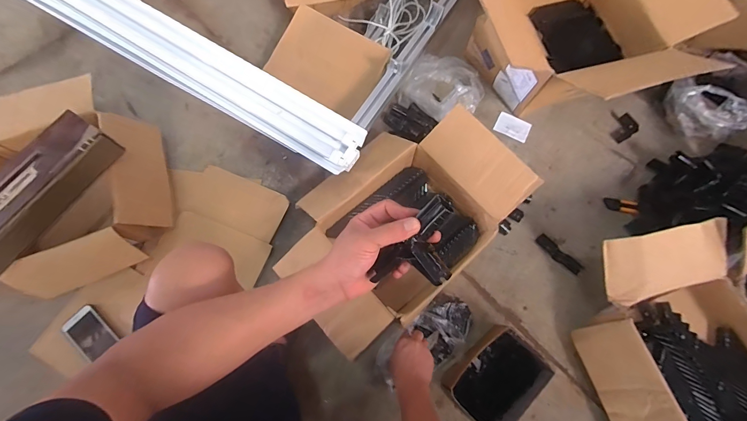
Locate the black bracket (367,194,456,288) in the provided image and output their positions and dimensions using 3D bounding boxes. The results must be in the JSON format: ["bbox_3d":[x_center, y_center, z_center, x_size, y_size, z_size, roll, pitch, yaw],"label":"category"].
[{"bbox_3d":[0.046,0.036,0.412,0.085,0.043,0.097,4,74,1],"label":"black bracket"}]

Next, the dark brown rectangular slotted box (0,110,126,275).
[{"bbox_3d":[-0.726,-0.032,0.730,0.112,0.080,0.385,36,75,11],"label":"dark brown rectangular slotted box"}]

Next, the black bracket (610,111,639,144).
[{"bbox_3d":[0.684,-0.236,0.963,0.069,0.024,0.083,-36,77,-9],"label":"black bracket"}]

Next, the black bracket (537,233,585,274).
[{"bbox_3d":[0.463,0.108,0.867,0.122,0.013,0.033,43,79,11],"label":"black bracket"}]

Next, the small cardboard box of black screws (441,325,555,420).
[{"bbox_3d":[0.267,0.363,0.762,0.138,0.097,0.185,43,79,11],"label":"small cardboard box of black screws"}]

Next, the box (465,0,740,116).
[{"bbox_3d":[0.498,-0.422,0.856,0.563,0.326,0.438,-21,73,-7],"label":"box"}]

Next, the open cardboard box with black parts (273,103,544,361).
[{"bbox_3d":[0.056,0.014,0.816,0.520,0.183,0.379,-43,79,-11],"label":"open cardboard box with black parts"}]

